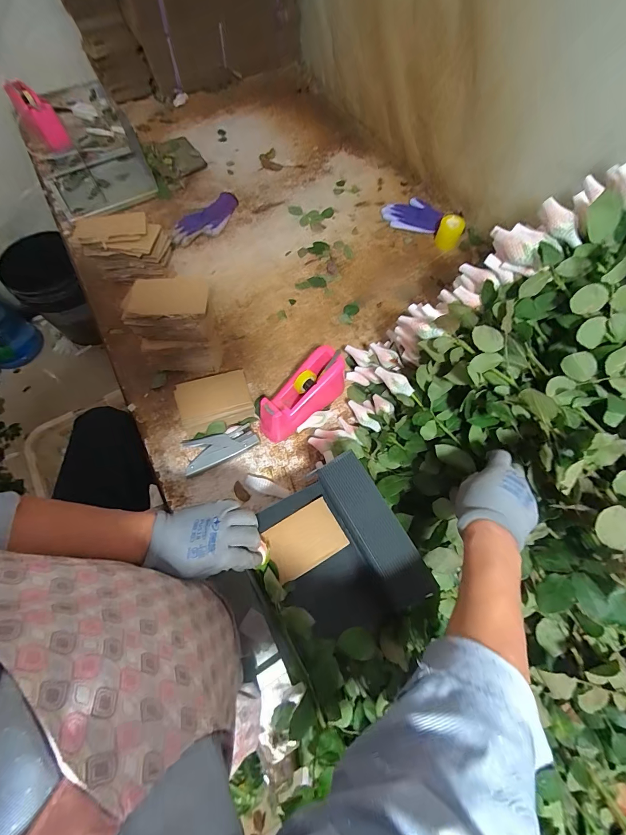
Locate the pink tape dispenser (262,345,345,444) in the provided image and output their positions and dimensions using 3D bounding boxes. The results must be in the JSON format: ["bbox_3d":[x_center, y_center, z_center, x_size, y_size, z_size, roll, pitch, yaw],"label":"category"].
[{"bbox_3d":[-0.019,-0.040,0.671,0.072,0.105,0.198,42,73,15],"label":"pink tape dispenser"}]

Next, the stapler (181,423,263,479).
[{"bbox_3d":[-0.182,0.065,0.670,0.144,0.027,0.072,-14,68,-7],"label":"stapler"}]

